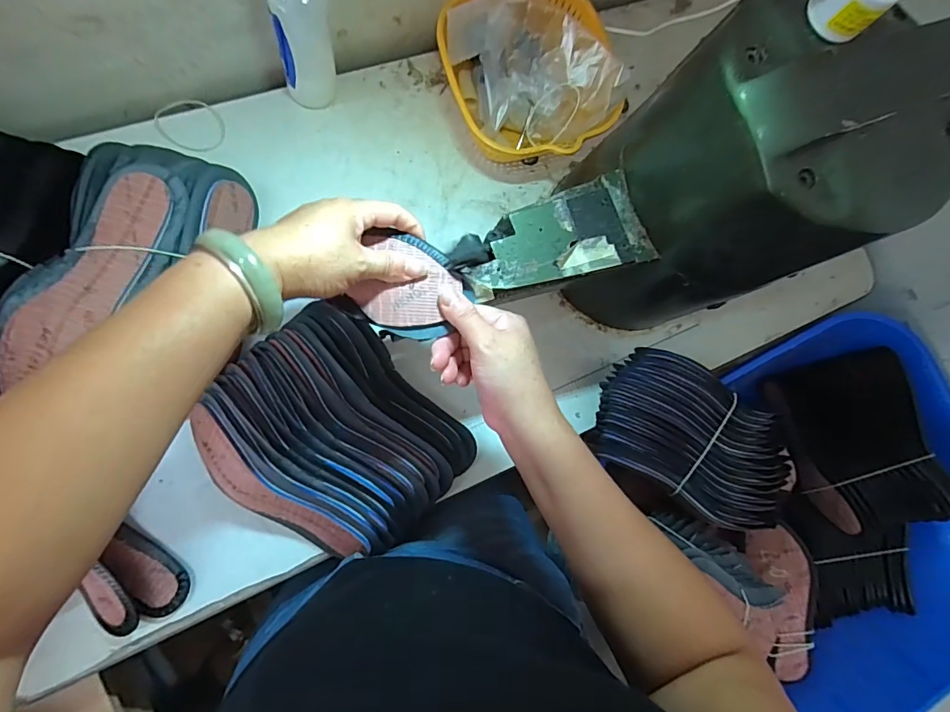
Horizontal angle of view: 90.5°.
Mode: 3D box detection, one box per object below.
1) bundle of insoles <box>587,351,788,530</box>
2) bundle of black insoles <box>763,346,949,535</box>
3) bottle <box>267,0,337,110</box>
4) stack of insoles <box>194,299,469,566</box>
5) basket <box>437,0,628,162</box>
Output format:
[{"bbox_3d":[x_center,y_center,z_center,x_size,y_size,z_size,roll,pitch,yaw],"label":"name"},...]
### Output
[{"bbox_3d":[0.259,0.104,0.565,0.234,0.091,0.137,27,82,-5],"label":"bundle of insoles"},{"bbox_3d":[0.548,0.123,0.676,0.142,0.125,0.246,-14,87,-8],"label":"bundle of black insoles"},{"bbox_3d":[-0.173,-0.322,0.477,0.045,0.171,0.047,23,83,-5],"label":"bottle"},{"bbox_3d":[-0.140,0.084,0.482,0.240,0.066,0.201,44,81,-2],"label":"stack of insoles"},{"bbox_3d":[0.062,-0.329,0.562,0.198,0.083,0.212,1,85,-8],"label":"basket"}]

